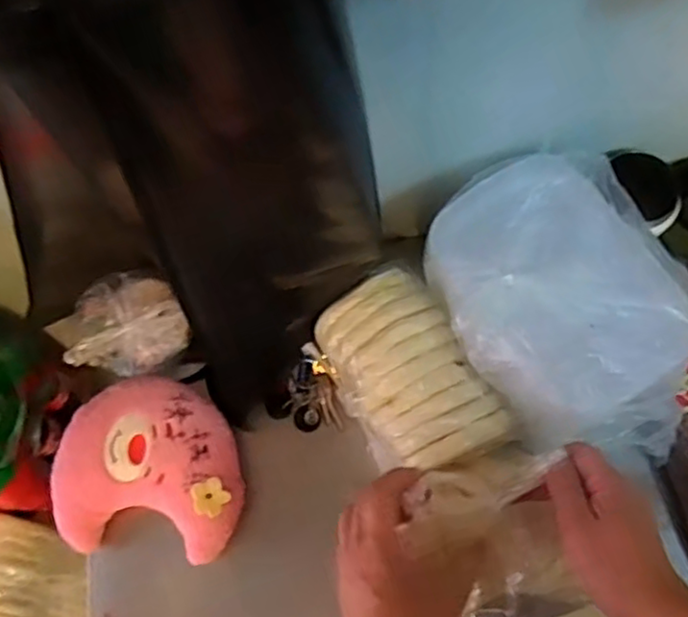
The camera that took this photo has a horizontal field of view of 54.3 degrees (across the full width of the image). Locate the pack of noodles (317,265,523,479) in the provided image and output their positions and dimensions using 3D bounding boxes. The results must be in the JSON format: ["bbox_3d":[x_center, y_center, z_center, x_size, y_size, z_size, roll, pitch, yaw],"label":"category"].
[{"bbox_3d":[0.056,0.058,0.605,0.119,0.056,0.181,-28,71,-7],"label":"pack of noodles"}]

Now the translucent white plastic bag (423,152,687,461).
[{"bbox_3d":[0.180,-0.008,0.555,0.182,0.050,0.249,-30,72,-8],"label":"translucent white plastic bag"}]

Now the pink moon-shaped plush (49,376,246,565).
[{"bbox_3d":[-0.186,0.151,0.642,0.178,0.067,0.155,4,71,4],"label":"pink moon-shaped plush"}]

